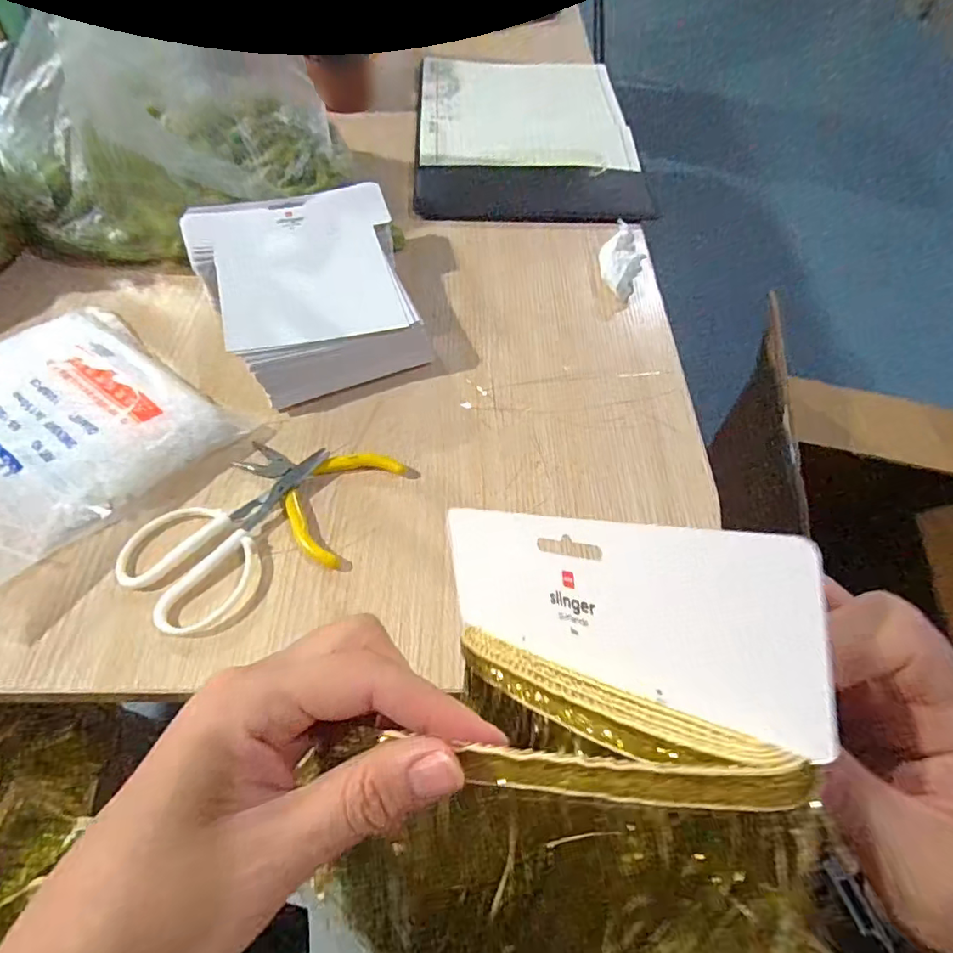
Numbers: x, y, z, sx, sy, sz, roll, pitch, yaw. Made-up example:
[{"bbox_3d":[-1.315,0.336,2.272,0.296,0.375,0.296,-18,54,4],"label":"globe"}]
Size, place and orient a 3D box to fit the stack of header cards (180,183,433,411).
[{"bbox_3d":[-0.133,-0.153,0.459,0.157,0.053,0.190,-20,61,-15],"label":"stack of header cards"}]

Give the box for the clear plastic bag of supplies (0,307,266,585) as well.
[{"bbox_3d":[-0.303,-0.027,0.380,0.193,0.034,0.204,33,62,17],"label":"clear plastic bag of supplies"}]

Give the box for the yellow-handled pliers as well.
[{"bbox_3d":[-0.117,0.004,0.382,0.107,0.009,0.086,26,60,13],"label":"yellow-handled pliers"}]

